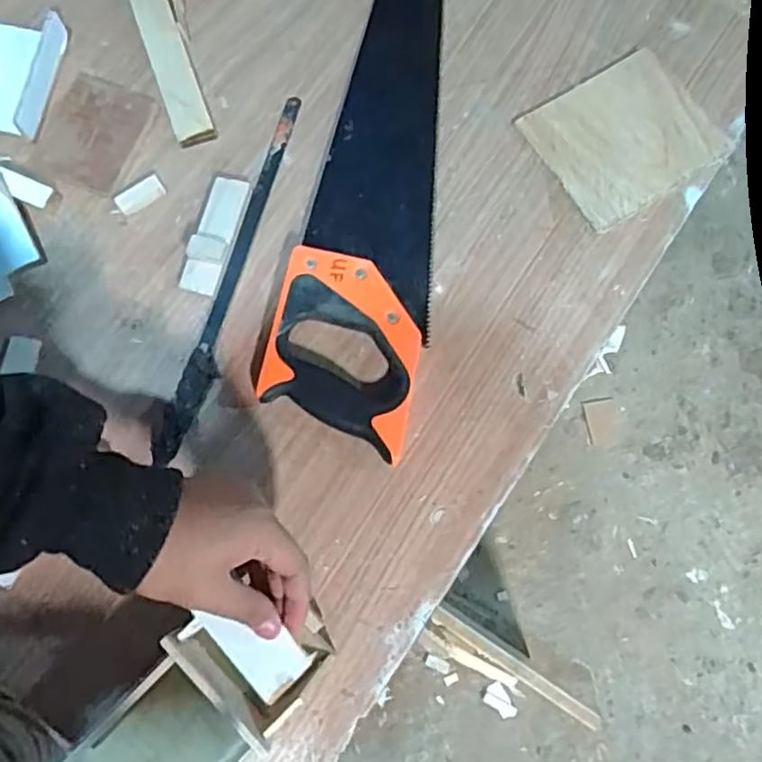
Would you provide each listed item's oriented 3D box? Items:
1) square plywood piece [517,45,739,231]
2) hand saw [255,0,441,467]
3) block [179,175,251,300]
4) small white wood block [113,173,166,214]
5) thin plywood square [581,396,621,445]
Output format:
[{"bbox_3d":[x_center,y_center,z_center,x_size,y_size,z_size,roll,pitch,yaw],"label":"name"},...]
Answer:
[{"bbox_3d":[0.202,-0.203,0.564,0.139,0.009,0.116,-31,80,-7],"label":"square plywood piece"},{"bbox_3d":[0.006,-0.202,0.549,0.107,0.026,0.496,10,78,1],"label":"hand saw"},{"bbox_3d":[-0.129,-0.113,0.532,0.030,0.018,0.095,15,78,2],"label":"block"},{"bbox_3d":[-0.192,-0.148,0.542,0.038,0.004,0.019,-34,81,-8],"label":"small white wood block"},{"bbox_3d":[0.414,0.076,1.284,0.063,0.004,0.085,-6,79,-3],"label":"thin plywood square"}]

